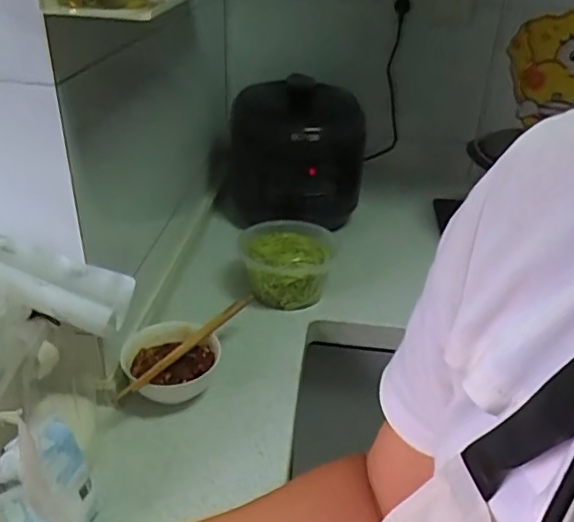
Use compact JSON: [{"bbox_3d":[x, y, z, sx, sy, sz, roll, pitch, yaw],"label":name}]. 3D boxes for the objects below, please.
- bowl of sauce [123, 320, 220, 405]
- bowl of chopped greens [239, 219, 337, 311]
[{"bbox_3d":[-0.151,0.144,0.772,0.119,0.069,0.111,2,31,-1],"label":"bowl of sauce"},{"bbox_3d":[-0.001,0.001,1.011,0.161,0.089,0.184,1,31,-6],"label":"bowl of chopped greens"}]

